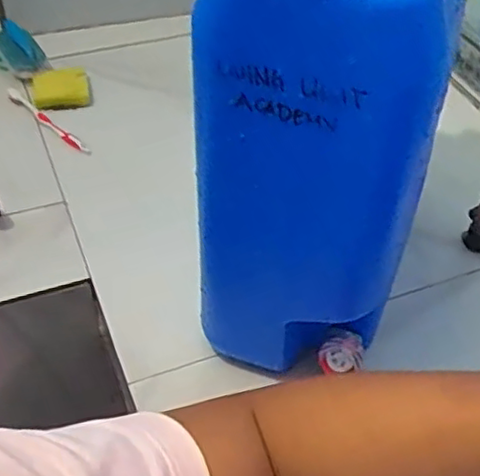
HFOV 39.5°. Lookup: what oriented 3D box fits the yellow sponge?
[{"bbox_3d":[-0.256,-0.211,0.956,0.081,0.020,0.089,-12,48,-14],"label":"yellow sponge"}]

